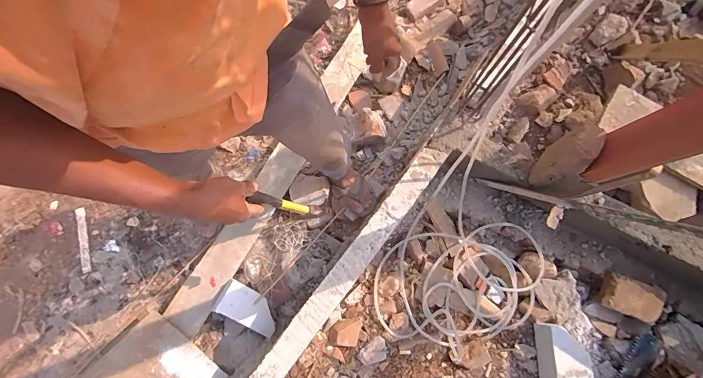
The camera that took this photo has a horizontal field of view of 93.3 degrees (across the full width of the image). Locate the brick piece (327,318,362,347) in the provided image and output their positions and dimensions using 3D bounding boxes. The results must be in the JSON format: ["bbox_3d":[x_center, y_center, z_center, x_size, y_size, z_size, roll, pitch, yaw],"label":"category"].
[{"bbox_3d":[-0.019,0.417,0.968,0.100,0.041,0.080,2,79,0],"label":"brick piece"}]

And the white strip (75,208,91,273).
[{"bbox_3d":[-0.961,0.181,1.188,0.030,0.005,0.237,-16,75,-10],"label":"white strip"}]

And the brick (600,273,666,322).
[{"bbox_3d":[0.808,0.314,0.954,0.135,0.052,0.101,21,79,4],"label":"brick"}]

